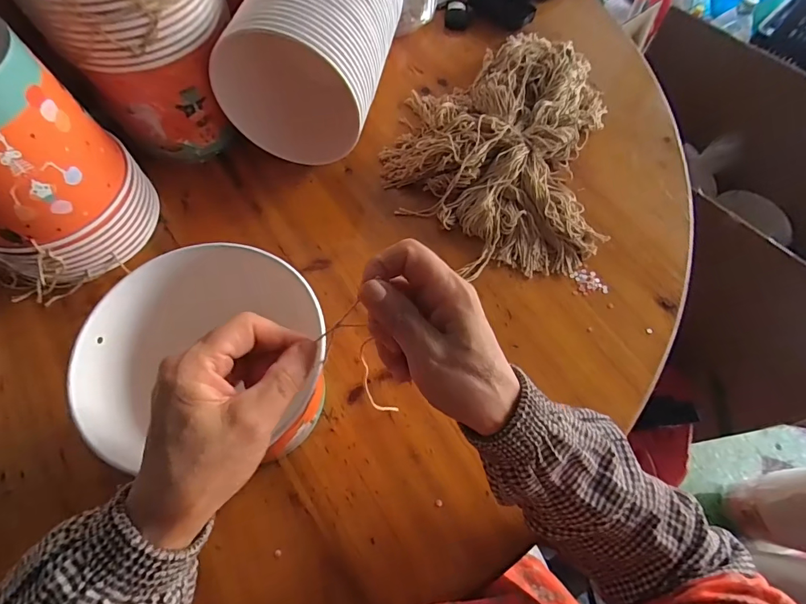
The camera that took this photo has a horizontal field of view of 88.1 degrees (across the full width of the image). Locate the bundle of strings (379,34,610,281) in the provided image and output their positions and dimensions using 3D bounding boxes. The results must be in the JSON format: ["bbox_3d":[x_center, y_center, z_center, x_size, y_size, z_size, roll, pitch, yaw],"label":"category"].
[{"bbox_3d":[0.125,-0.214,0.528,0.268,0.052,0.400,12,65,3],"label":"bundle of strings"}]

